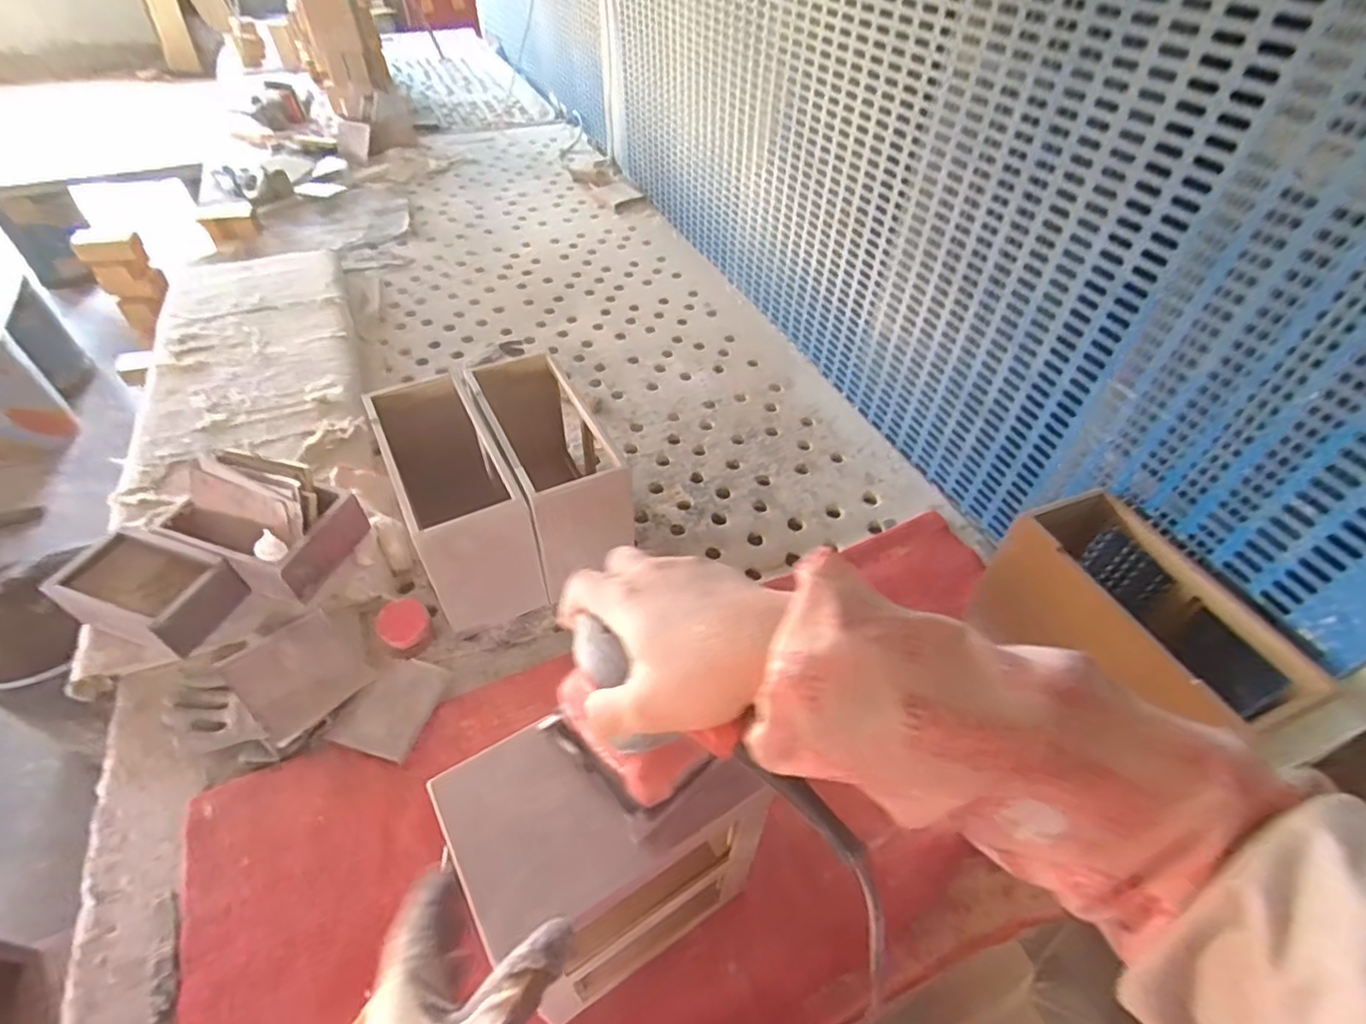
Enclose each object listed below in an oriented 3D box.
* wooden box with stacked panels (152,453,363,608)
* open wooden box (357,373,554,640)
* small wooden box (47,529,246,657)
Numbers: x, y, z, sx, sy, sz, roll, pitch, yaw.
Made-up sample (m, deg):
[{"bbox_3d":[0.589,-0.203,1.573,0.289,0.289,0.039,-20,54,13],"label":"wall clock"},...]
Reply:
[{"bbox_3d":[-0.516,0.012,0.780,0.197,0.111,0.132,17,49,13],"label":"wooden box with stacked panels"},{"bbox_3d":[-0.292,-0.016,0.818,0.121,0.186,0.268,-21,51,-21],"label":"open wooden box"},{"bbox_3d":[-0.610,0.090,0.723,0.161,0.057,0.106,15,48,11],"label":"small wooden box"}]

